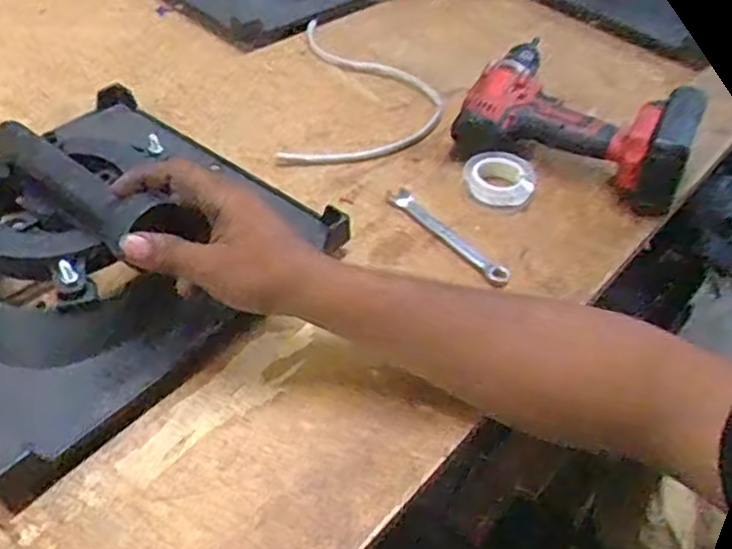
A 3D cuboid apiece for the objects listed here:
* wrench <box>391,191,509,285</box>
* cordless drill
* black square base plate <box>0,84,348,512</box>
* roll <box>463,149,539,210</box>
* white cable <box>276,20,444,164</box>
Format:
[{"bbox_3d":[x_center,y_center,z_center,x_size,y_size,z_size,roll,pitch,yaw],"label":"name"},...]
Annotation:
[{"bbox_3d":[0.067,-0.033,0.569,0.017,0.009,0.126,-29,53,-28],"label":"wrench"},{"bbox_3d":[0.197,-0.149,0.636,0.202,0.073,0.168,24,49,20],"label":"cordless drill"},{"bbox_3d":[-0.216,-0.048,0.506,0.288,0.111,0.292,33,52,26],"label":"black square base plate"},{"bbox_3d":[0.117,-0.084,0.606,0.061,0.020,0.053,2,45,-2],"label":"roll"},{"bbox_3d":[0.003,-0.187,0.714,0.145,0.015,0.250,4,45,0],"label":"white cable"}]

